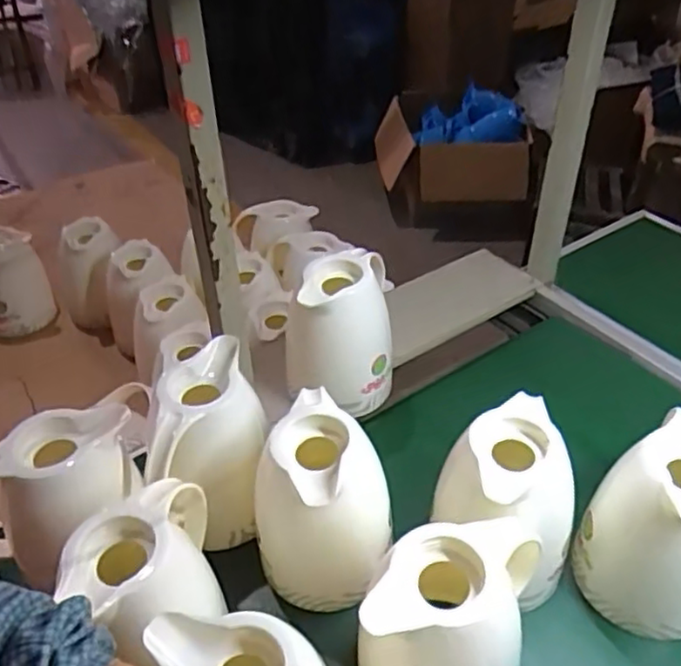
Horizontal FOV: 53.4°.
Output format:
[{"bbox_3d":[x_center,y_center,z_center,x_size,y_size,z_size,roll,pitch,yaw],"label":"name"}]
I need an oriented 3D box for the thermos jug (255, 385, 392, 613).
[{"bbox_3d":[-0.018,0.168,0.707,0.135,0.176,0.154,-3,39,-2],"label":"thermos jug"}]

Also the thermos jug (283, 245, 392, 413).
[{"bbox_3d":[0.007,0.002,0.897,0.123,0.178,0.136,5,40,7],"label":"thermos jug"}]

